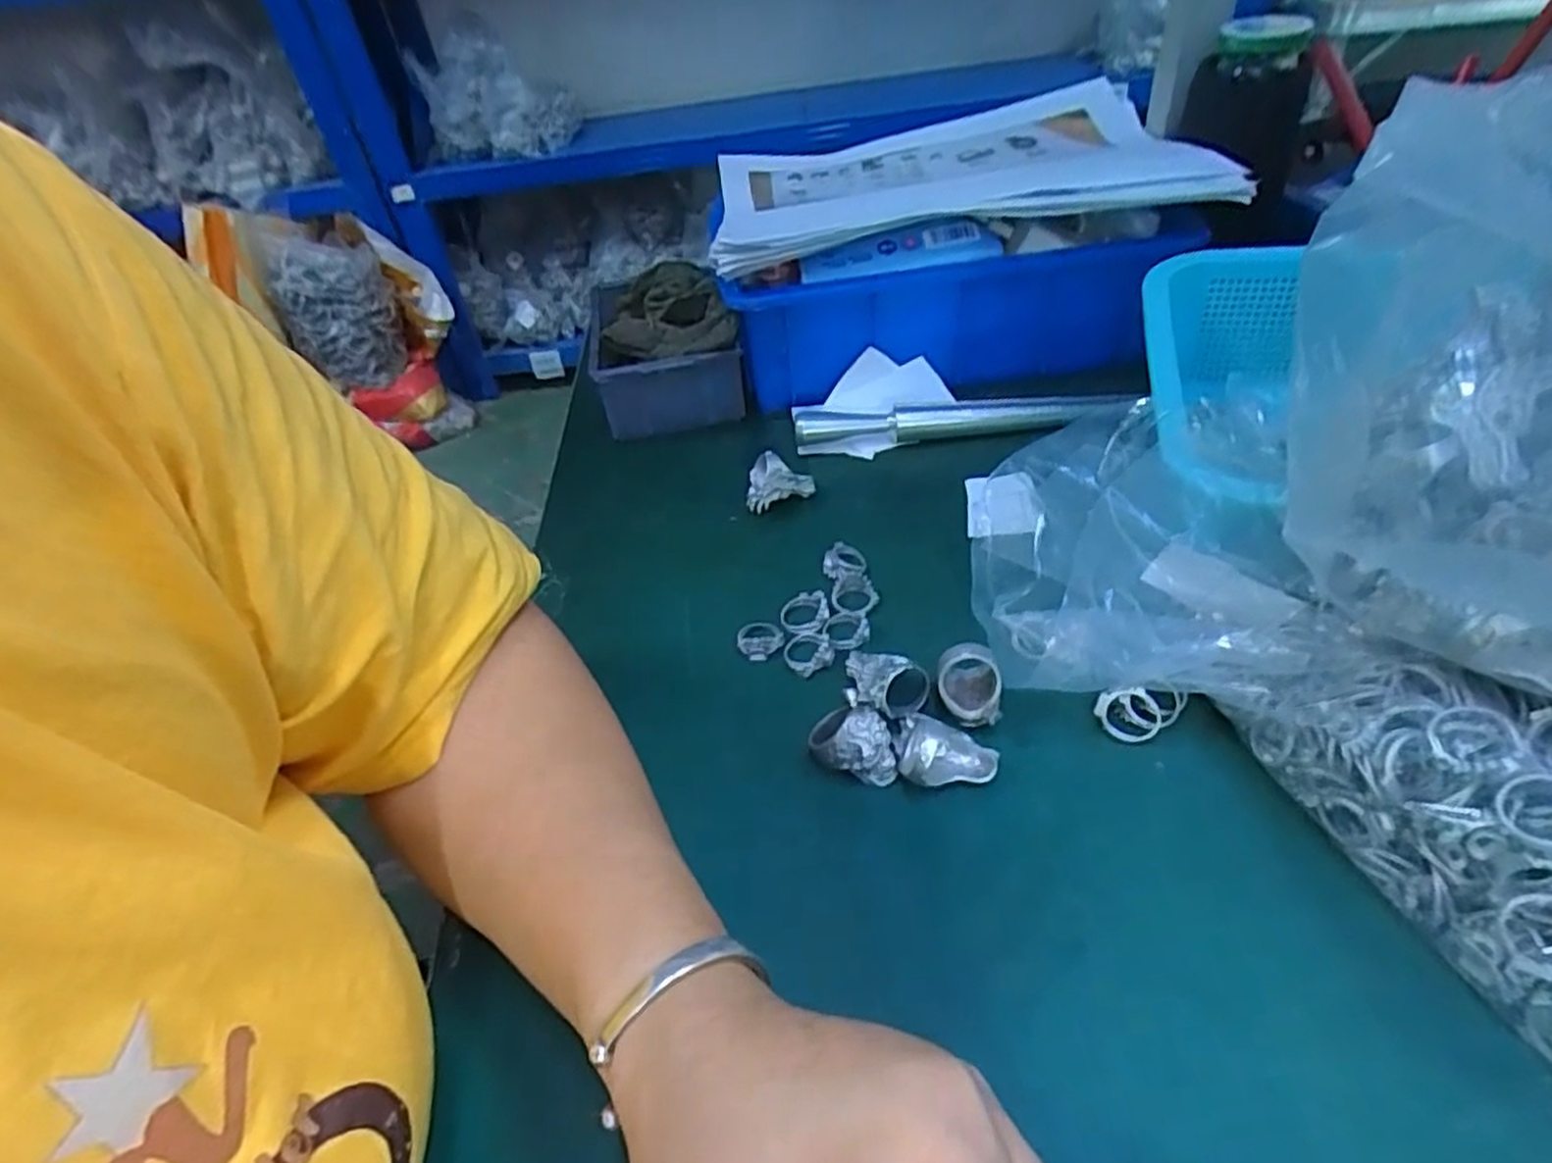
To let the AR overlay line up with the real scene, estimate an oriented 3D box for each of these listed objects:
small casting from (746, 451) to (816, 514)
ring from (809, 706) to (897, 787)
[{"bbox_3d":[0.002,-0.057,0.436,0.041,0.033,0.015,-18,44,-12],"label":"small casting"},{"bbox_3d":[0.030,0.065,0.303,0.032,0.029,0.018,-5,42,3],"label":"ring"}]

